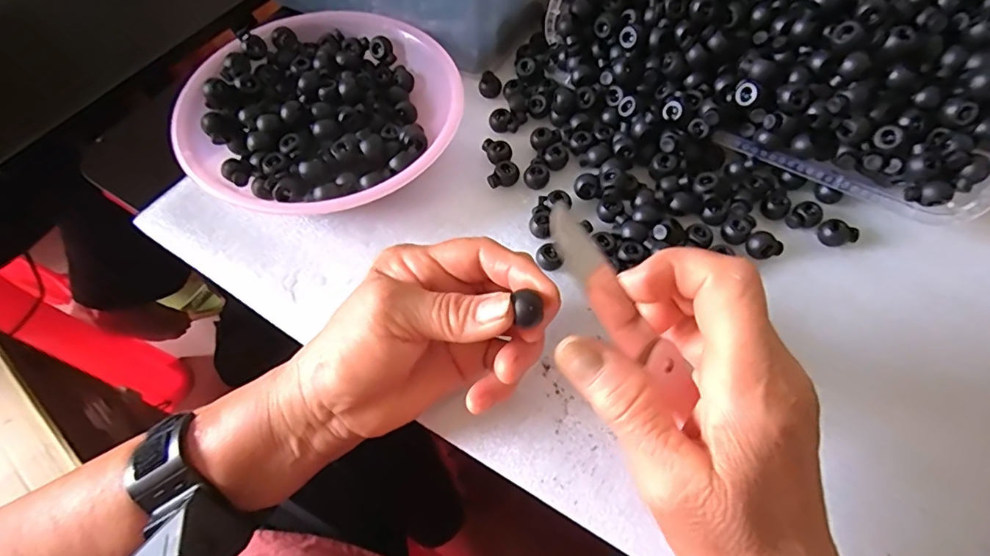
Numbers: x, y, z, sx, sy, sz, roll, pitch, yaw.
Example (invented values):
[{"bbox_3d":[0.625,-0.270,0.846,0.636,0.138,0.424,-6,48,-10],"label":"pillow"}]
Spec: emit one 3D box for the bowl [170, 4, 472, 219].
[{"bbox_3d":[-0.122,-0.115,0.372,0.182,0.040,0.185,0,61,0],"label":"bowl"}]

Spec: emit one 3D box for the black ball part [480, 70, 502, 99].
[{"bbox_3d":[-0.004,-0.153,0.409,0.017,0.012,0.017,-5,61,-3],"label":"black ball part"}]

